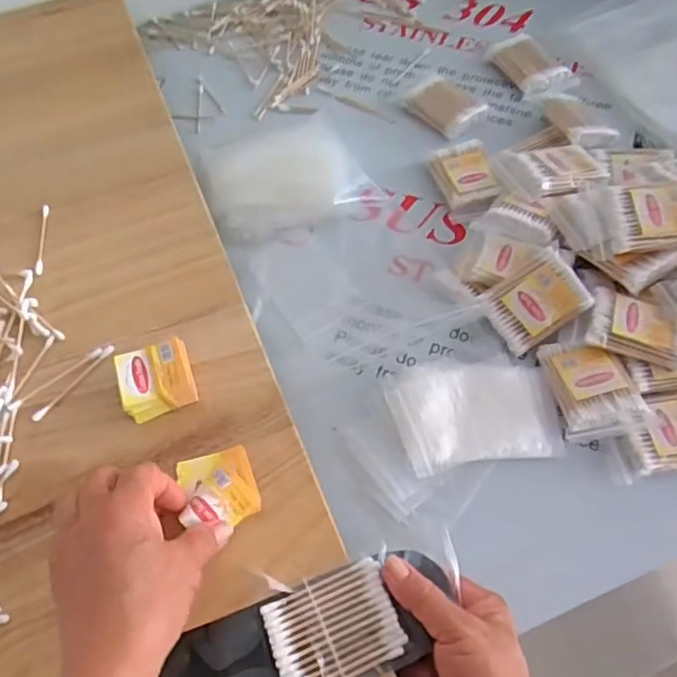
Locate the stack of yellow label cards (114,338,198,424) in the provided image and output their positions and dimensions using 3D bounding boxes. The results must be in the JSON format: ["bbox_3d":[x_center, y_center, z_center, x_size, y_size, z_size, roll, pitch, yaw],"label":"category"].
[{"bbox_3d":[-0.123,0.031,0.412,0.045,0.030,0.046,-15,61,-8],"label":"stack of yellow label cards"}]

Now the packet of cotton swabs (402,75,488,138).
[{"bbox_3d":[0.103,-0.236,0.610,0.053,0.017,0.078,-36,65,-16],"label":"packet of cotton swabs"}]

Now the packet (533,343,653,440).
[{"bbox_3d":[0.192,0.035,0.452,0.060,0.021,0.076,-7,60,-1],"label":"packet"}]

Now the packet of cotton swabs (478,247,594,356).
[{"bbox_3d":[0.154,-0.029,0.474,0.072,0.012,0.057,-37,83,14],"label":"packet of cotton swabs"}]

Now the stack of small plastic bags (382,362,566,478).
[{"bbox_3d":[0.101,0.054,0.452,0.121,0.023,0.083,-11,60,-3],"label":"stack of small plastic bags"}]

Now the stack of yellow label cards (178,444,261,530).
[{"bbox_3d":[-0.076,0.094,0.383,0.047,0.011,0.047,-13,61,-7],"label":"stack of yellow label cards"}]

